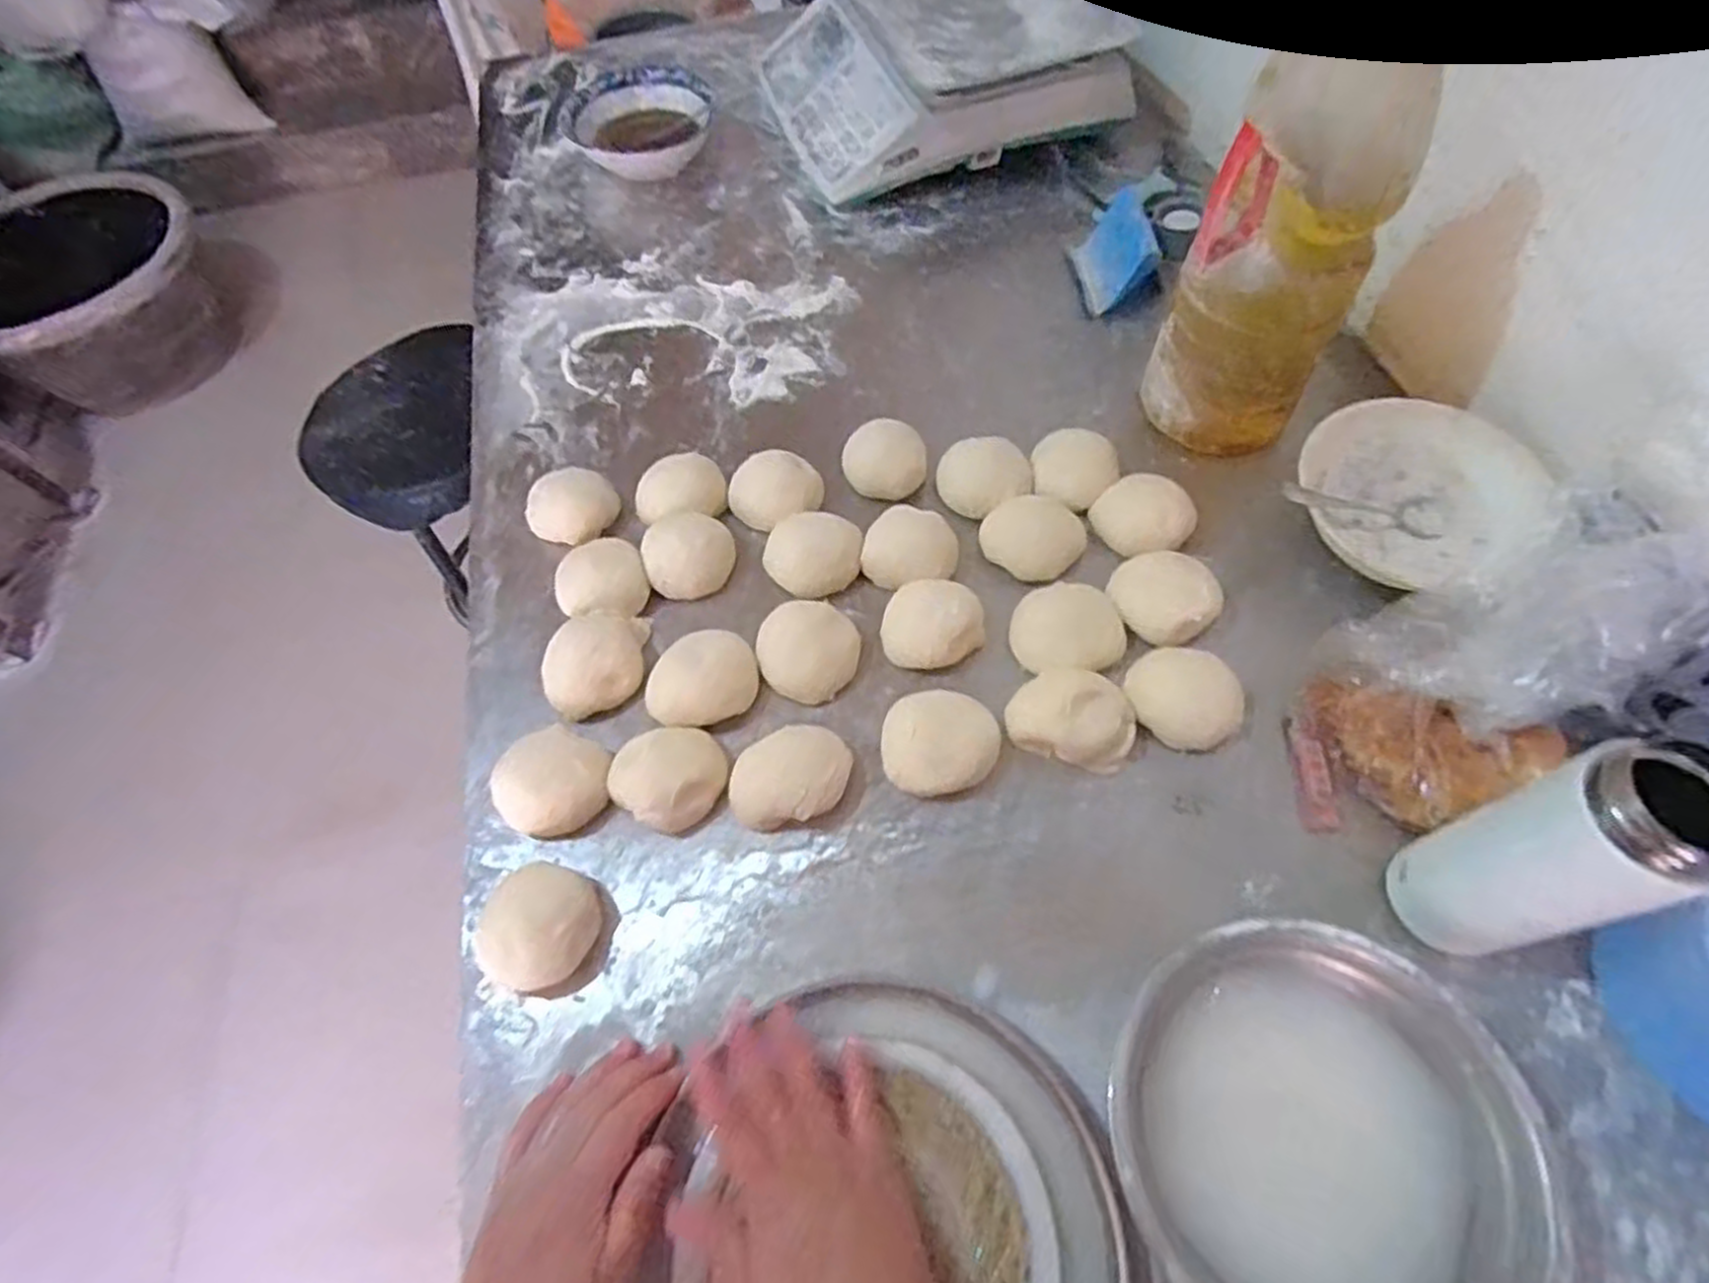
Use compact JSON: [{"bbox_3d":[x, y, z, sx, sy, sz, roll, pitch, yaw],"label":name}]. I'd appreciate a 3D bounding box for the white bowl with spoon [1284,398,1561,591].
[{"bbox_3d":[0.401,-0.106,0.585,0.164,0.075,0.133,17,63,12],"label":"white bowl with spoon"}]

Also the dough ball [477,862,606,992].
[{"bbox_3d":[-0.190,0.169,0.474,0.062,0.042,0.068,-1,60,2],"label":"dough ball"}]

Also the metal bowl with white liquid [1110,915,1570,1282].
[{"bbox_3d":[0.222,0.243,0.388,0.182,0.053,0.186,-1,60,2],"label":"metal bowl with white liquid"}]

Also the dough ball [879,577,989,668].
[{"bbox_3d":[0.056,-0.012,0.566,0.072,0.040,0.062,5,61,5],"label":"dough ball"}]

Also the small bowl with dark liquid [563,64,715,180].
[{"bbox_3d":[-0.245,-0.608,0.927,0.153,0.050,0.142,-1,60,2],"label":"small bowl with dark liquid"}]

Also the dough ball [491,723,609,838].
[{"bbox_3d":[-0.200,0.093,0.525,0.069,0.030,0.071,-1,60,2],"label":"dough ball"}]

